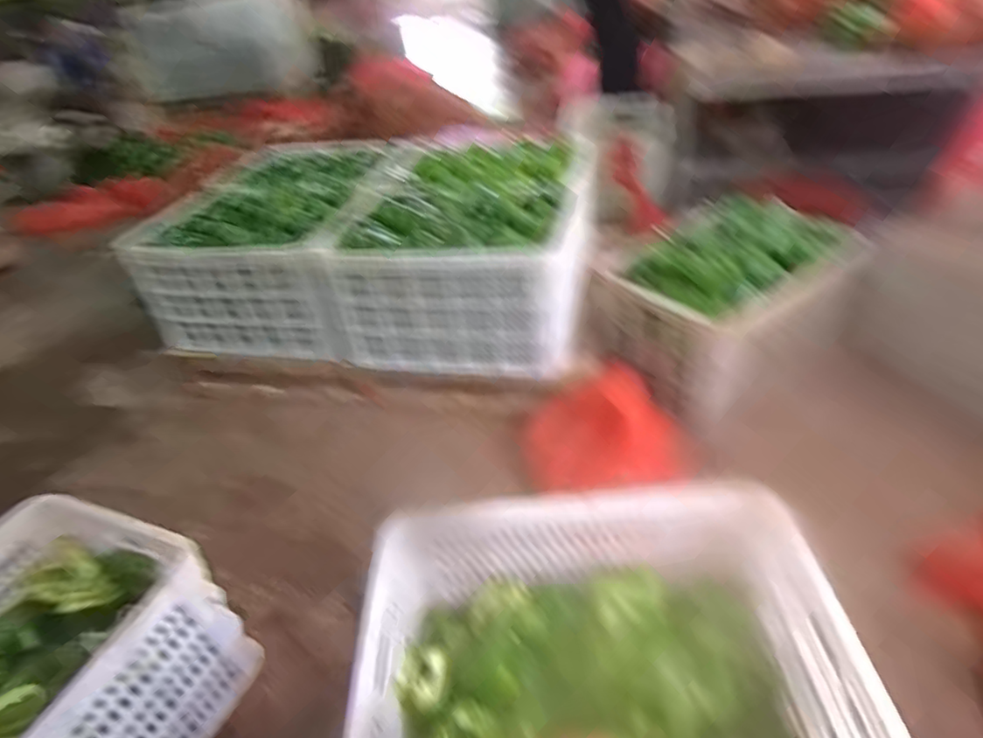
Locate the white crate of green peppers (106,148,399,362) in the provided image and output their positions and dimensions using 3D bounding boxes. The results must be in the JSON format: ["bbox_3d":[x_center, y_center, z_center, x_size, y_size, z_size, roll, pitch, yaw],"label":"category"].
[{"bbox_3d":[-0.526,-0.363,1.633,0.510,0.293,0.708,1,38,12],"label":"white crate of green peppers"}]

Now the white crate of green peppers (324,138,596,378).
[{"bbox_3d":[-0.035,-0.306,1.476,0.506,0.298,0.640,3,38,14],"label":"white crate of green peppers"}]

